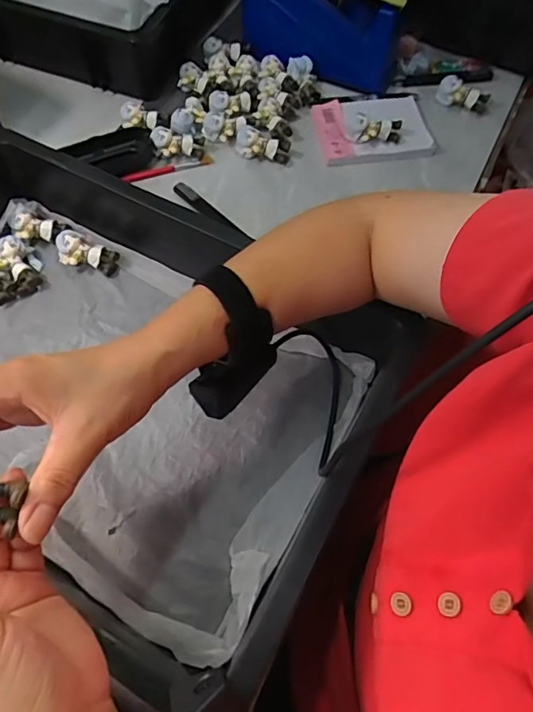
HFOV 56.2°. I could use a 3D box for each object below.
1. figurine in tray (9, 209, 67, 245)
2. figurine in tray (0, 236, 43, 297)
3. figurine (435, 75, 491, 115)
[{"bbox_3d":[-0.239,-0.131,0.514,0.053,0.021,0.030,12,61,-12],"label":"figurine in tray"},{"bbox_3d":[-0.247,-0.090,0.496,0.039,0.024,0.057,-37,69,-19],"label":"figurine in tray"},{"bbox_3d":[0.232,-0.307,0.588,0.060,0.020,0.027,17,62,-8],"label":"figurine"}]

